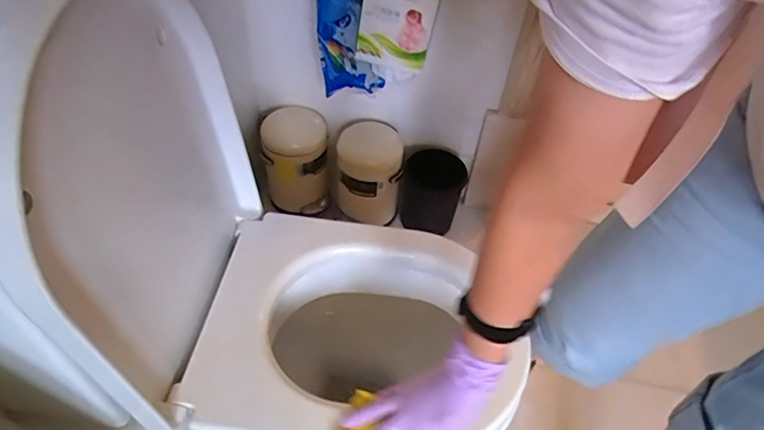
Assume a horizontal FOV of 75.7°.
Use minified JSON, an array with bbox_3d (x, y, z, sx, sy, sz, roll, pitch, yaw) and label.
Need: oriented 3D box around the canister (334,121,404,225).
[{"bbox_3d":[-0.036,-0.103,1.310,0.165,0.230,0.165,4,48,-2],"label":"canister"}]

